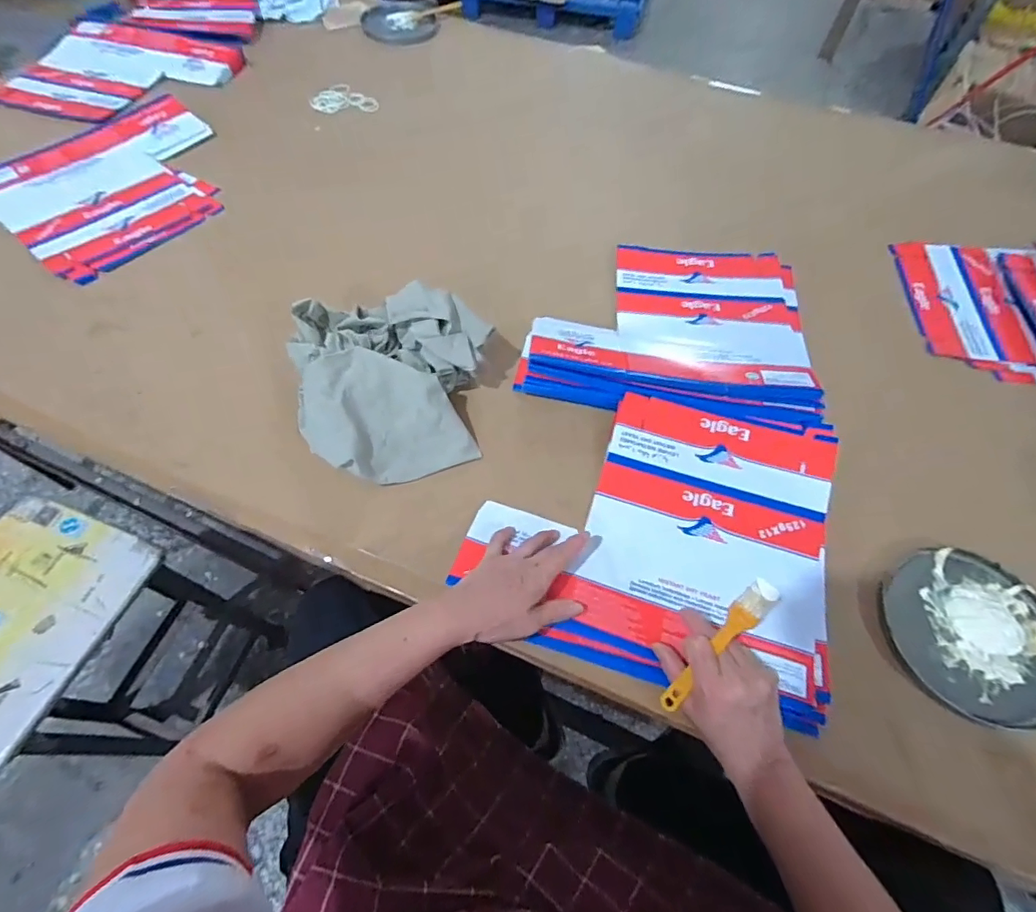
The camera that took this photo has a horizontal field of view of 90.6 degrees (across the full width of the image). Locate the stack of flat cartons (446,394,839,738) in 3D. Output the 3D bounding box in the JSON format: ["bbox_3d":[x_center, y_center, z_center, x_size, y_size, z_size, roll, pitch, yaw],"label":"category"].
[{"bbox_3d":[0.145,0.067,0.542,0.351,0.029,0.308,16,62,8],"label":"stack of flat cartons"}]

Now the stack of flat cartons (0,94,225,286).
[{"bbox_3d":[-0.642,-0.449,0.822,0.349,0.019,0.345,35,64,17],"label":"stack of flat cartons"}]

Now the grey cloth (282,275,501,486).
[{"bbox_3d":[-0.138,-0.096,0.597,0.218,0.094,0.240,-9,61,-8],"label":"grey cloth"}]

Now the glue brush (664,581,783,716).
[{"bbox_3d":[0.165,0.160,0.427,0.022,0.009,0.139,38,103,19],"label":"glue brush"}]

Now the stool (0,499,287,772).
[{"bbox_3d":[-0.628,0.338,0.861,0.234,0.565,0.287,18,60,8],"label":"stool"}]

